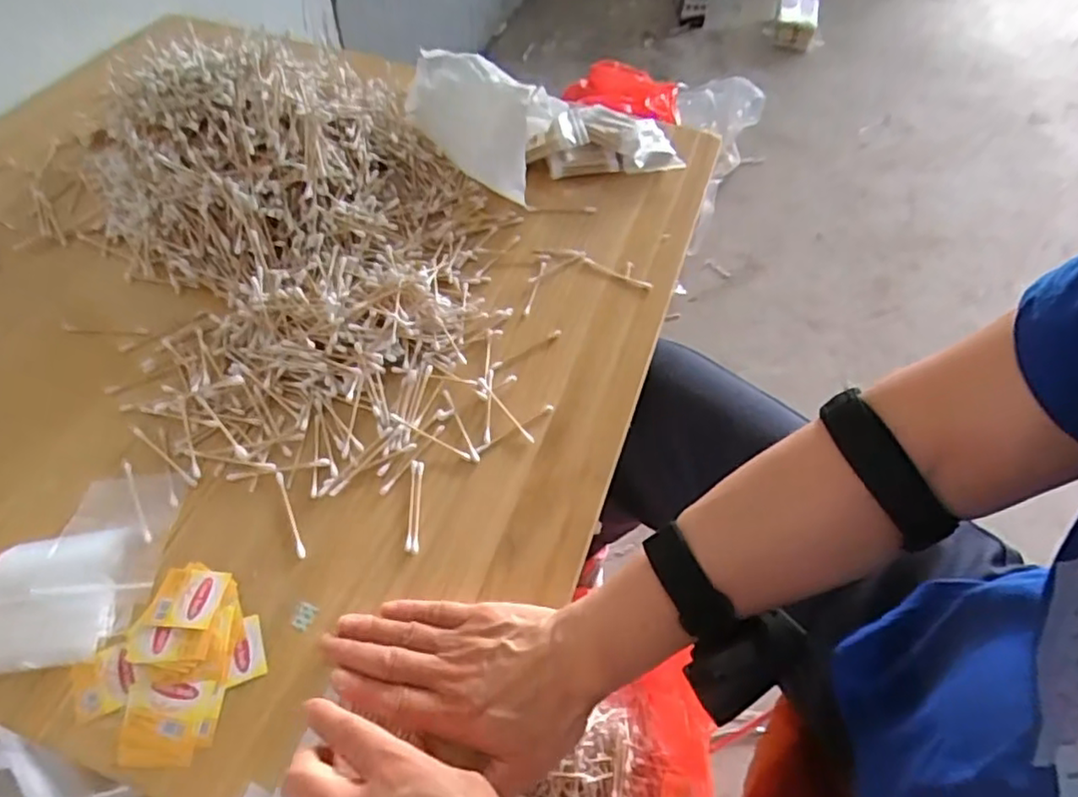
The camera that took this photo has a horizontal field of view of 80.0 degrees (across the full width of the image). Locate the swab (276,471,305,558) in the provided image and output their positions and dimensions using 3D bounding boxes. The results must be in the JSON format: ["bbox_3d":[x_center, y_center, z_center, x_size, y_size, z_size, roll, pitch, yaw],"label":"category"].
[{"bbox_3d":[-0.181,0.083,0.467,0.005,0.004,0.073,-21,57,-16],"label":"swab"}]

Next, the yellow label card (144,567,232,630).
[{"bbox_3d":[-0.233,0.133,0.427,0.043,0.004,0.040,6,47,-2],"label":"yellow label card"}]

